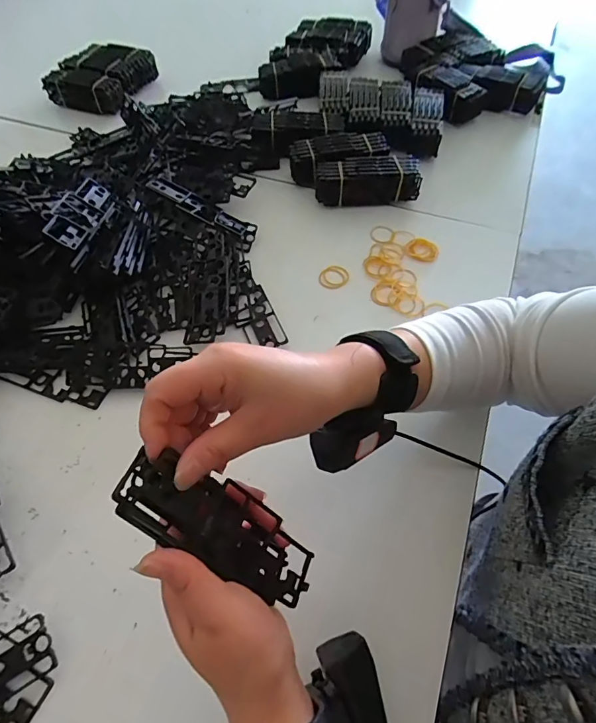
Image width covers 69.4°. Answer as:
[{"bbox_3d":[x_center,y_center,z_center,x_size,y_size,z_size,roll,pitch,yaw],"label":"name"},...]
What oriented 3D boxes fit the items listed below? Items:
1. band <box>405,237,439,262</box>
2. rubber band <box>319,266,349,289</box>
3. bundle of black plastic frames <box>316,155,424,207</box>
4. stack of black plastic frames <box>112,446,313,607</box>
[{"bbox_3d":[0.146,-0.133,0.507,0.037,0.007,0.029,24,62,14],"label":"band"},{"bbox_3d":[0.041,-0.096,0.491,0.032,0.004,0.031,0,59,0],"label":"rubber band"},{"bbox_3d":[0.090,-0.232,0.547,0.130,0.037,0.054,-6,59,-4],"label":"bundle of black plastic frames"},{"bbox_3d":[-0.044,0.095,0.248,0.128,0.031,0.042,44,58,-27],"label":"stack of black plastic frames"}]

